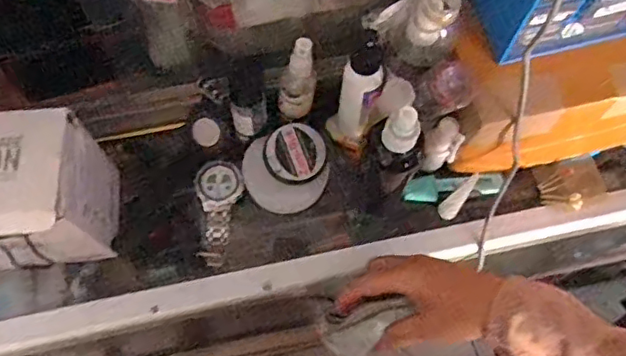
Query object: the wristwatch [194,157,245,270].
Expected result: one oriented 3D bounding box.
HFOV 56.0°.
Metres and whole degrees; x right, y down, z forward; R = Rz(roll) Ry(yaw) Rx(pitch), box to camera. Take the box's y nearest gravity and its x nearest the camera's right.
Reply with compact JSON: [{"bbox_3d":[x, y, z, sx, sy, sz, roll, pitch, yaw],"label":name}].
[{"bbox_3d":[-0.089,0.033,0.568,0.046,0.016,0.099,-5,70,-4],"label":"wristwatch"}]

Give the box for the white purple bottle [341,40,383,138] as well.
[{"bbox_3d":[0.042,-0.081,0.562,0.037,0.111,0.035,22,49,6],"label":"white purple bottle"}]

